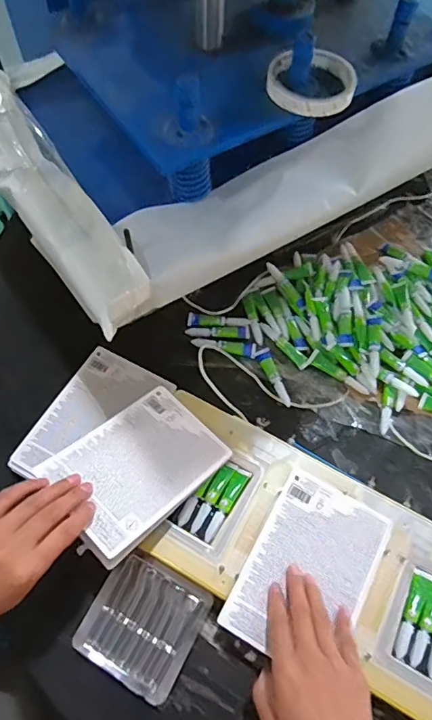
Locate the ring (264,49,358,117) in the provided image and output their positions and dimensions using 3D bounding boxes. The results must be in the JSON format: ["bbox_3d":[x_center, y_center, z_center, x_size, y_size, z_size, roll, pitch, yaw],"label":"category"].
[{"bbox_3d":[0.099,-0.290,0.508,0.088,0.022,0.087,1,63,-2],"label":"ring"}]

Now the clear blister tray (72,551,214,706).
[{"bbox_3d":[-0.070,0.258,0.482,0.102,0.019,0.105,28,65,11],"label":"clear blister tray"}]

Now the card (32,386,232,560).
[{"bbox_3d":[-0.076,0.103,0.491,0.116,0.009,0.165,39,49,19],"label":"card"}]

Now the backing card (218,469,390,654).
[{"bbox_3d":[0.092,0.205,0.480,0.114,0.006,0.168,29,66,10],"label":"backing card"}]

